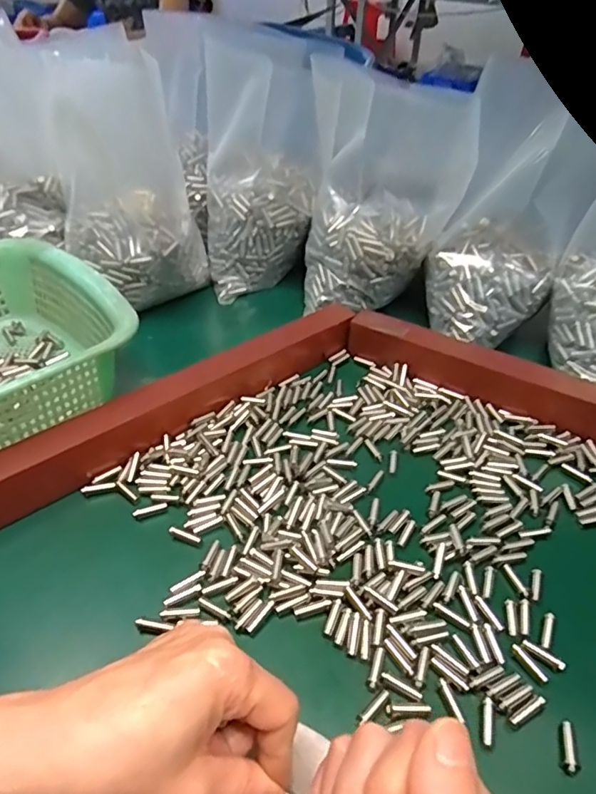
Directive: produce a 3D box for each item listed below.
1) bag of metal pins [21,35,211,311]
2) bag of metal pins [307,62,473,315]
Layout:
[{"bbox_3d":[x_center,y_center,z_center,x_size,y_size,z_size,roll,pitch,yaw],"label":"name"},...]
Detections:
[{"bbox_3d":[-0.157,-0.203,0.495,0.121,0.202,0.140,-14,45,-16],"label":"bag of metal pins"},{"bbox_3d":[0.072,-0.177,0.489,0.139,0.201,0.096,9,44,8],"label":"bag of metal pins"}]

